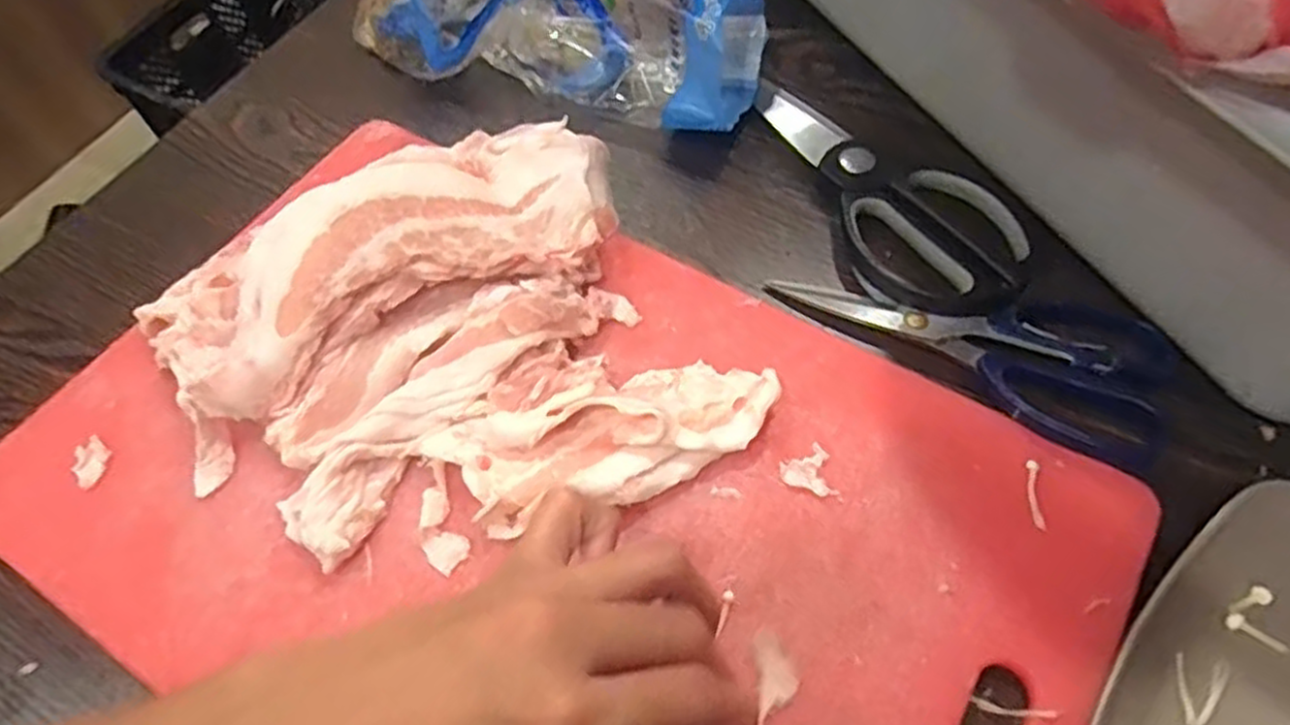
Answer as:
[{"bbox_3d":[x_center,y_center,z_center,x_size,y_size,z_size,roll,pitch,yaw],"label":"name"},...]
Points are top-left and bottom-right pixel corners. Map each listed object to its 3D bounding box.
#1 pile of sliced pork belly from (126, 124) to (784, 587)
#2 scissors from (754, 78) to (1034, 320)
[{"bbox_3d":[-0.087,-0.009,0.329,0.213,0.039,0.186,-25,65,-10],"label":"pile of sliced pork belly"},{"bbox_3d":[0.119,-0.094,0.404,0.073,0.023,0.187,-29,65,-11],"label":"scissors"}]

